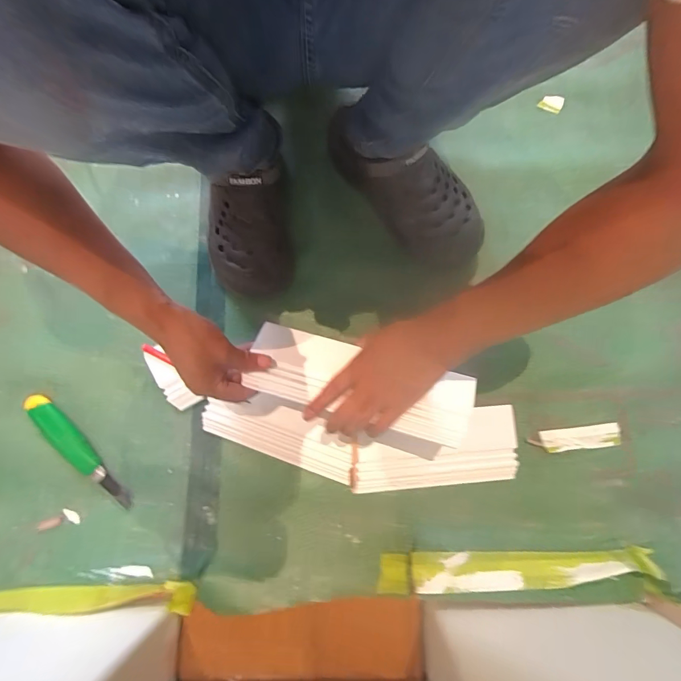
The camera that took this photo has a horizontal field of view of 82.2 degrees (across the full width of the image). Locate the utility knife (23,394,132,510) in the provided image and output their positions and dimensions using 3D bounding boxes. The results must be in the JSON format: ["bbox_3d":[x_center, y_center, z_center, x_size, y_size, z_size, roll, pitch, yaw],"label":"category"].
[{"bbox_3d":[-0.359,0.153,0.533,0.203,0.025,0.031,43,82,10],"label":"utility knife"}]

